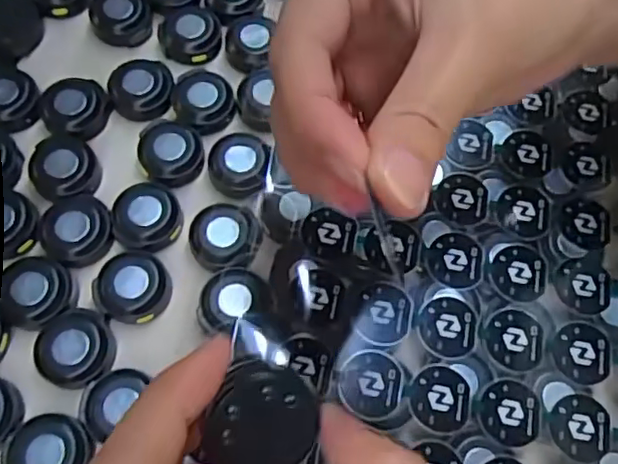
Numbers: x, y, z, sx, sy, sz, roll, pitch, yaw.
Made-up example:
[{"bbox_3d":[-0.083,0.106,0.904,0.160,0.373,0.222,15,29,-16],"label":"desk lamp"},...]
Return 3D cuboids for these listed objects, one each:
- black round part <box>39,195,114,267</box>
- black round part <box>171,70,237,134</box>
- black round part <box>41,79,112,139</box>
[{"bbox_3d":[-0.100,-0.002,0.255,0.029,0.008,0.031,1,68,-2],"label":"black round part"},{"bbox_3d":[-0.050,-0.062,0.283,0.028,0.010,0.030,1,68,-2],"label":"black round part"},{"bbox_3d":[-0.108,-0.058,0.277,0.030,0.010,0.031,-35,74,-15],"label":"black round part"}]

